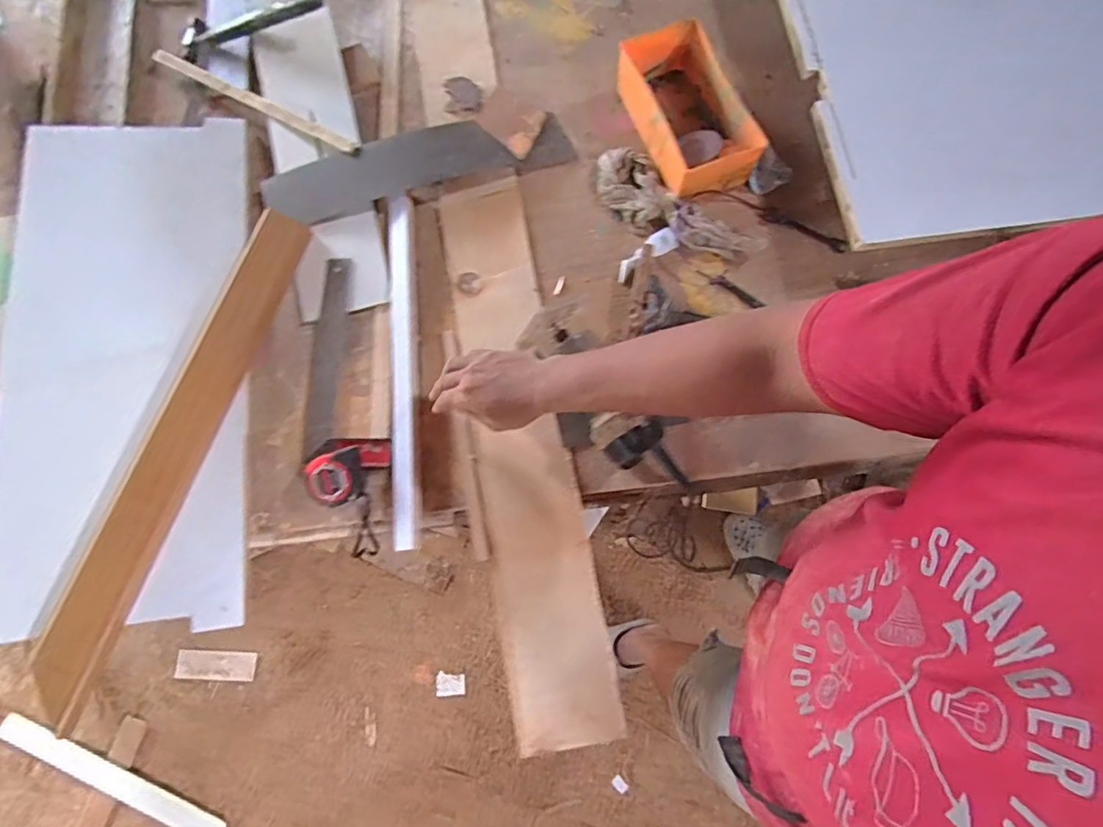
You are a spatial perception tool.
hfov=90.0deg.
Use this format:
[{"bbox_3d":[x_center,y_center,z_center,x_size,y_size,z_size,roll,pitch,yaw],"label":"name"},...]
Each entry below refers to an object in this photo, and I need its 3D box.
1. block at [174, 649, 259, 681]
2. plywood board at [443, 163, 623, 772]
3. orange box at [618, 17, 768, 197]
[{"bbox_3d":[-0.836,0.626,1.373,0.192,0.020,0.067,1,75,3],"label":"block"},{"bbox_3d":[-0.040,0.020,0.727,0.125,0.014,0.747,-10,74,0],"label":"plywood board"},{"bbox_3d":[0.194,-0.442,0.806,0.126,0.078,0.243,-20,75,-3],"label":"orange box"}]

